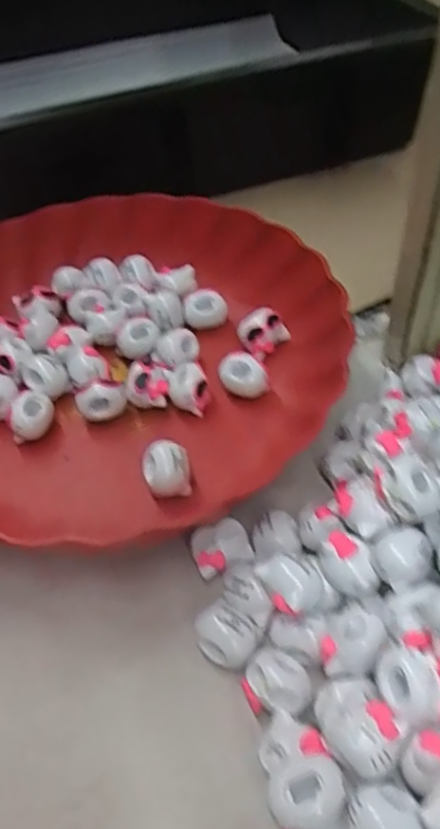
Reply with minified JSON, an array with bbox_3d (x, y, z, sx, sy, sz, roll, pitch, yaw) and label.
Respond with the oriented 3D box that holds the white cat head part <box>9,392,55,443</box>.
[{"bbox_3d":[-0.098,0.001,0.331,0.016,0.017,0.022,8,47,11],"label":"white cat head part"}]

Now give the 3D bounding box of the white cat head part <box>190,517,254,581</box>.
[{"bbox_3d":[0.001,0.060,0.278,0.025,0.017,0.020,-15,47,-11],"label":"white cat head part"}]

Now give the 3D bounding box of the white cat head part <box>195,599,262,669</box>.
[{"bbox_3d":[0.002,0.089,0.256,0.021,0.012,0.025,-44,82,0],"label":"white cat head part"}]

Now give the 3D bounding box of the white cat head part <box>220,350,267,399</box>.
[{"bbox_3d":[0.013,-0.021,0.341,0.026,0.019,0.020,27,53,26],"label":"white cat head part"}]

